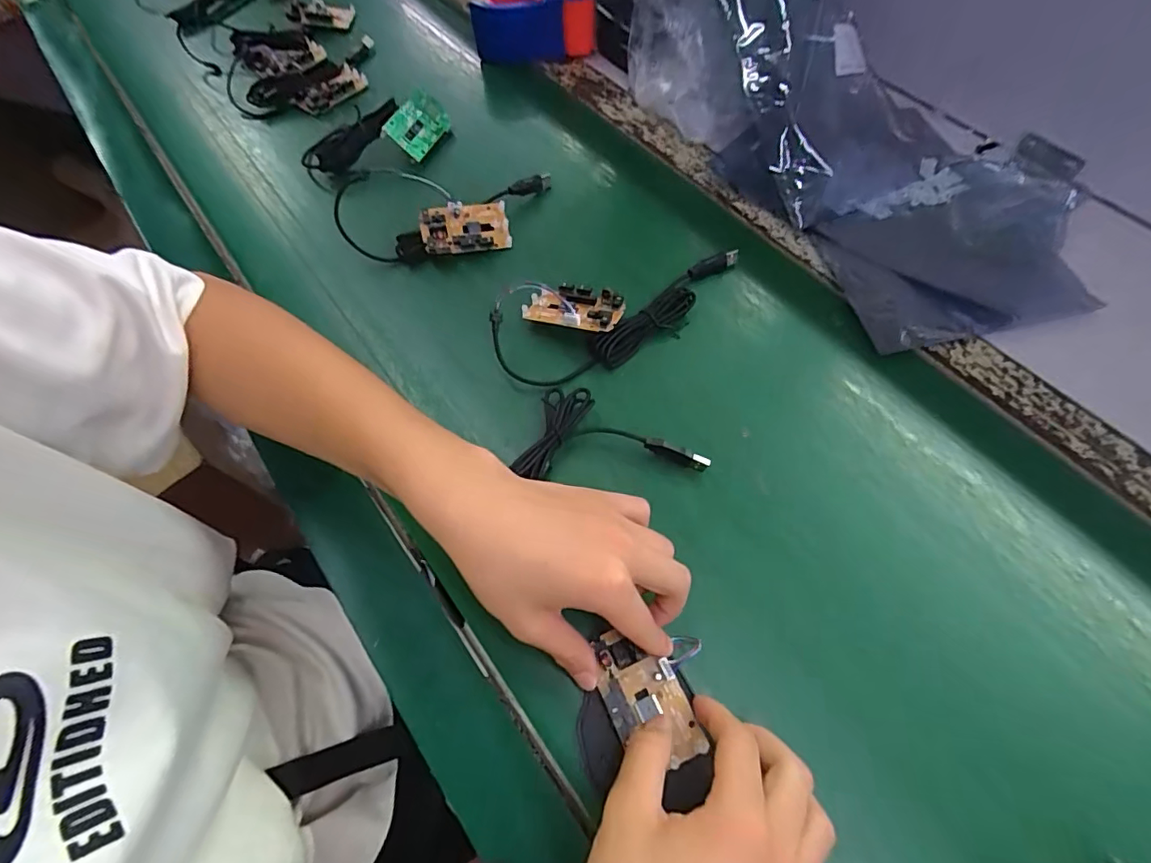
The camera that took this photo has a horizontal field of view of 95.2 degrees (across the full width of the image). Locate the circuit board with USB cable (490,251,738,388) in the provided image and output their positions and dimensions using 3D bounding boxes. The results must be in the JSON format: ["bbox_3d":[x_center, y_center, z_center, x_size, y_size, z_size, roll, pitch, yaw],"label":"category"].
[{"bbox_3d":[0.037,-0.105,0.429,0.210,0.031,0.087,-22,65,-10],"label":"circuit board with USB cable"}]

